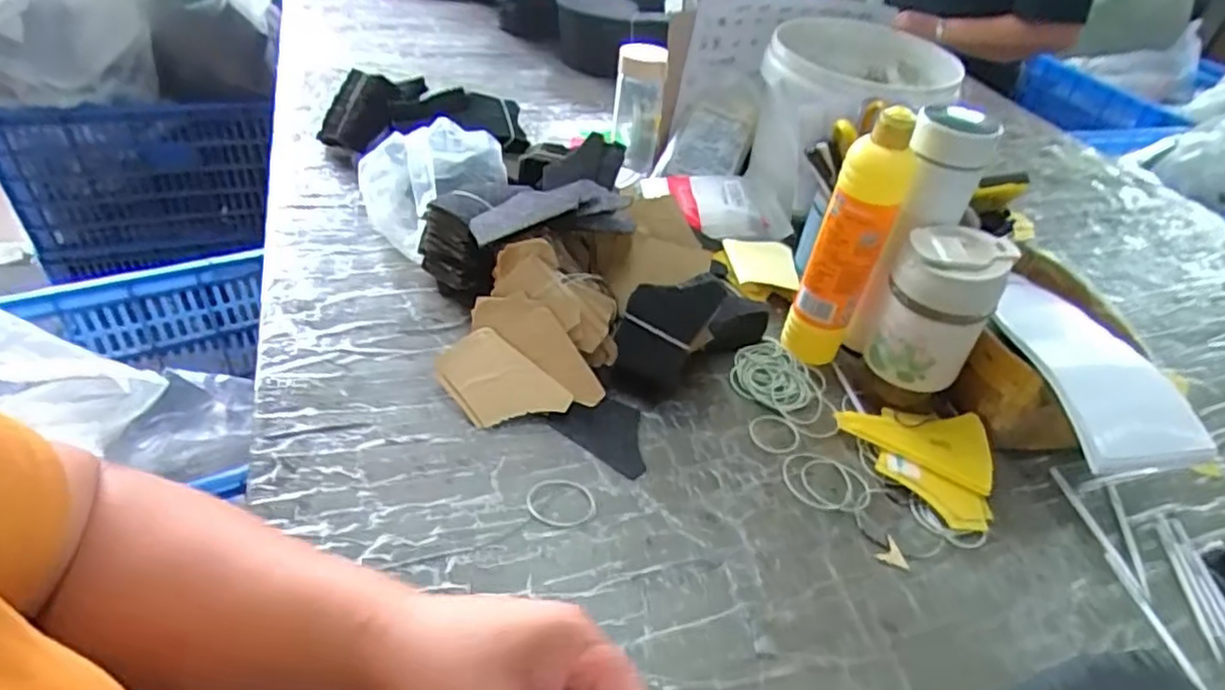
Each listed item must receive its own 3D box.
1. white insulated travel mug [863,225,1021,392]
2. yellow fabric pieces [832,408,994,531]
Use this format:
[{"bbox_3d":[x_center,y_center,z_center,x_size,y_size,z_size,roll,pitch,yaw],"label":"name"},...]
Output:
[{"bbox_3d":[0.264,-0.029,0.566,0.079,0.123,0.072,26,44,20],"label":"white insulated travel mug"},{"bbox_3d":[0.252,0.095,0.556,0.115,0.020,0.110,5,39,-3],"label":"yellow fabric pieces"}]

